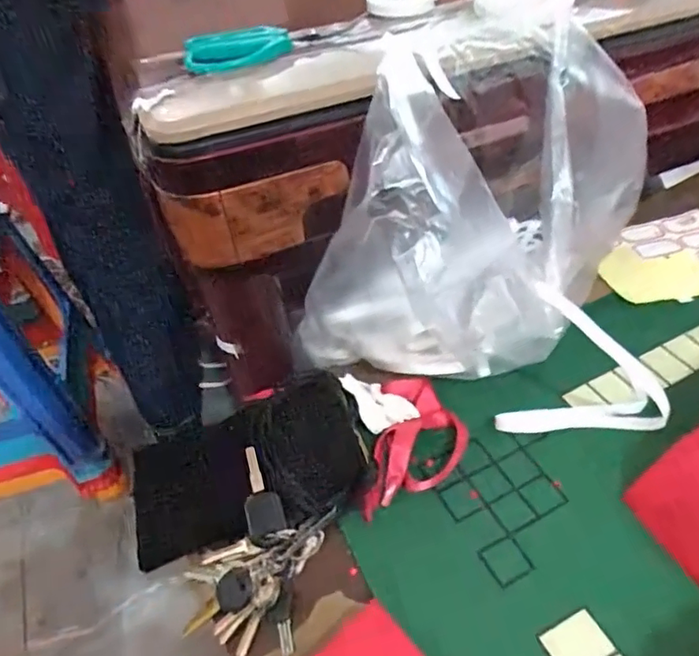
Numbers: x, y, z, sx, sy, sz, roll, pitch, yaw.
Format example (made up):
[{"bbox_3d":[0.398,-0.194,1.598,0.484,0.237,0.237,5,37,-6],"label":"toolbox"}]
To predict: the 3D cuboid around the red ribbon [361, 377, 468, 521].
[{"bbox_3d":[0.060,0.100,0.475,0.076,0.022,0.129,5,46,11],"label":"red ribbon"}]

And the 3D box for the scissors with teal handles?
[{"bbox_3d":[-0.060,-0.239,0.456,0.152,0.019,0.055,-16,45,-10],"label":"scissors with teal handles"}]

